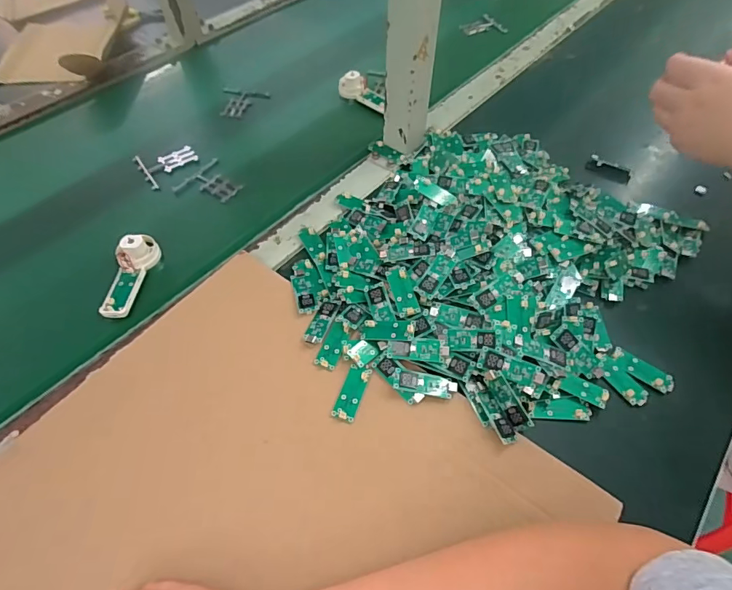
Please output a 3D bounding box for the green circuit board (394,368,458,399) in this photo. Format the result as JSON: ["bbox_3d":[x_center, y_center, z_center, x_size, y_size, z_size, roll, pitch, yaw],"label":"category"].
[{"bbox_3d":[0.049,0.073,0.370,0.051,0.007,0.017,11,56,6],"label":"green circuit board"}]

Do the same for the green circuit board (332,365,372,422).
[{"bbox_3d":[-0.011,0.080,0.368,0.018,0.004,0.047,17,56,10],"label":"green circuit board"}]

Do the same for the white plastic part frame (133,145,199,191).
[{"bbox_3d":[-0.244,-0.163,0.554,0.069,0.004,0.067,-30,61,-20],"label":"white plastic part frame"}]

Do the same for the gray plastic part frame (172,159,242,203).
[{"bbox_3d":[-0.184,-0.133,0.534,0.065,0.004,0.065,30,59,18],"label":"gray plastic part frame"}]

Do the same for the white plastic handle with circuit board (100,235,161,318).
[{"bbox_3d":[-0.232,-0.019,0.436,0.025,0.037,0.090,9,55,5],"label":"white plastic handle with circuit board"}]

